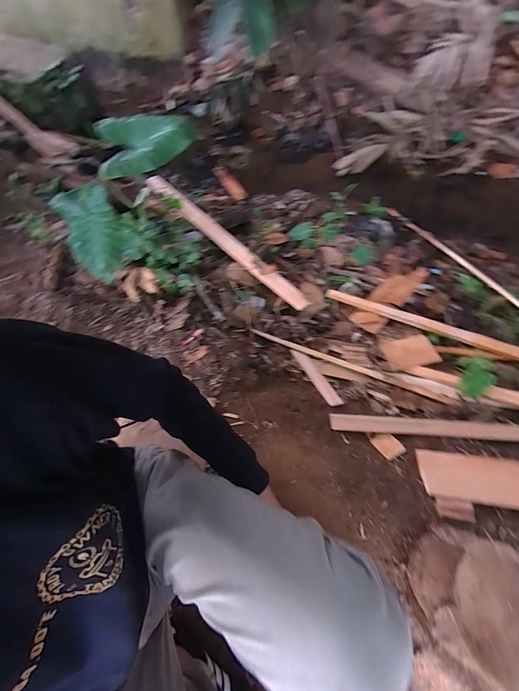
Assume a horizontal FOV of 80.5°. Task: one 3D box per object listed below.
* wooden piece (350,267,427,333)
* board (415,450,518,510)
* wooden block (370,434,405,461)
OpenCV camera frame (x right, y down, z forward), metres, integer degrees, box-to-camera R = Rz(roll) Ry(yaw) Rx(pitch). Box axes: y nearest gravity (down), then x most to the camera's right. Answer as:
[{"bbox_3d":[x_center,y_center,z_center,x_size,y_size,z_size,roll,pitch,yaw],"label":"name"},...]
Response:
[{"bbox_3d":[0.479,-0.186,1.122,0.108,0.026,0.340,41,70,19],"label":"wooden piece"},{"bbox_3d":[0.567,0.309,0.688,0.390,0.013,0.113,6,45,6],"label":"board"},{"bbox_3d":[0.318,0.248,0.762,0.054,0.006,0.066,-34,51,-8],"label":"wooden block"}]

